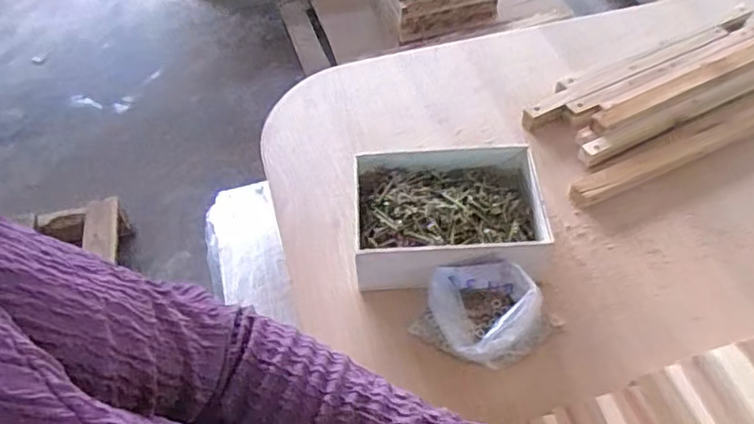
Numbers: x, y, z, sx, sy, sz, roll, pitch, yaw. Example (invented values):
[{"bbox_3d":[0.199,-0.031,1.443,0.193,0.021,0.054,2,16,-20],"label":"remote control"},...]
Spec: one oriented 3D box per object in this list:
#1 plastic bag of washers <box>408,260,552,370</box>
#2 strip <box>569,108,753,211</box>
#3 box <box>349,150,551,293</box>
[{"bbox_3d":[0.101,0.095,0.570,0.110,0.058,0.093,30,58,23],"label":"plastic bag of washers"},{"bbox_3d":[0.386,-0.081,0.732,0.361,0.014,0.035,-23,54,-16],"label":"strip"},{"bbox_3d":[0.075,0.007,0.640,0.202,0.066,0.151,-1,51,1],"label":"box"}]

